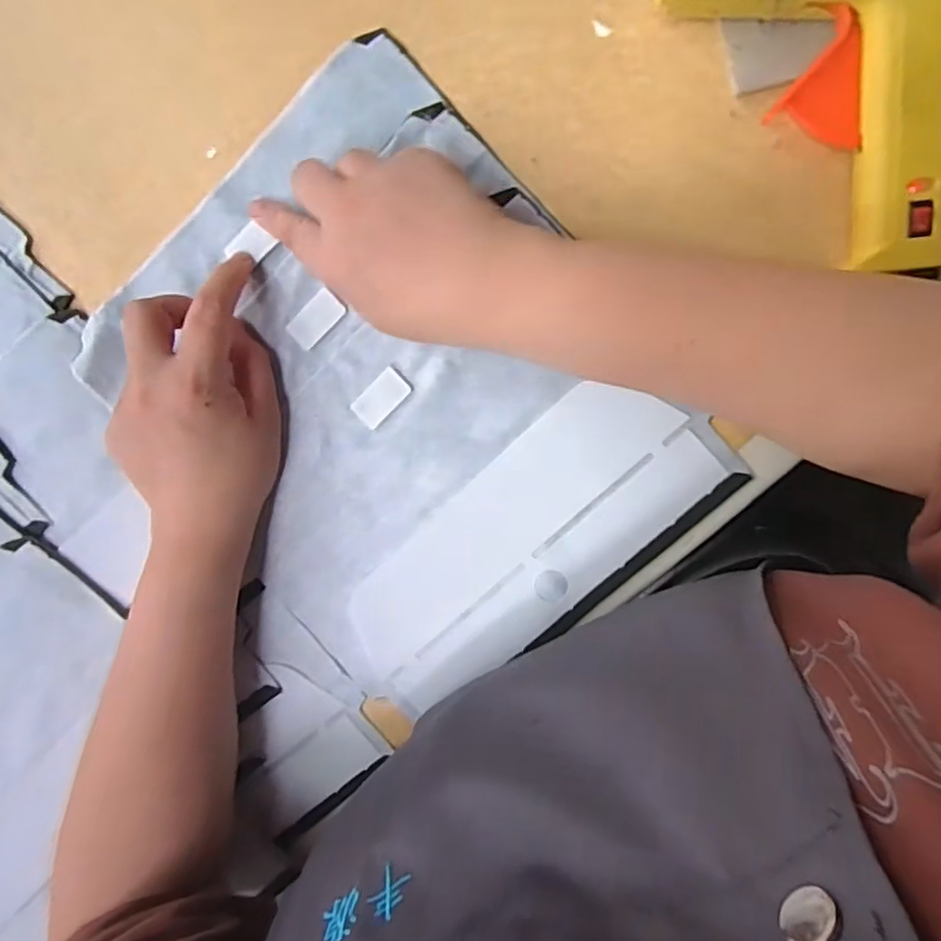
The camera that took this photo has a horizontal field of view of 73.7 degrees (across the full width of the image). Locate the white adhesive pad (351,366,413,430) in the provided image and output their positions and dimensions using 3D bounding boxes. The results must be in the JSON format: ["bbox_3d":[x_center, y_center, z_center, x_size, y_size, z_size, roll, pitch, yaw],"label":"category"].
[{"bbox_3d":[-0.049,-0.040,0.345,0.018,0.005,0.032,45,101,1],"label":"white adhesive pad"}]

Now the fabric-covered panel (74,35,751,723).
[{"bbox_3d":[-0.044,-0.035,0.346,0.253,0.017,0.302,-41,89,8],"label":"fabric-covered panel"}]

